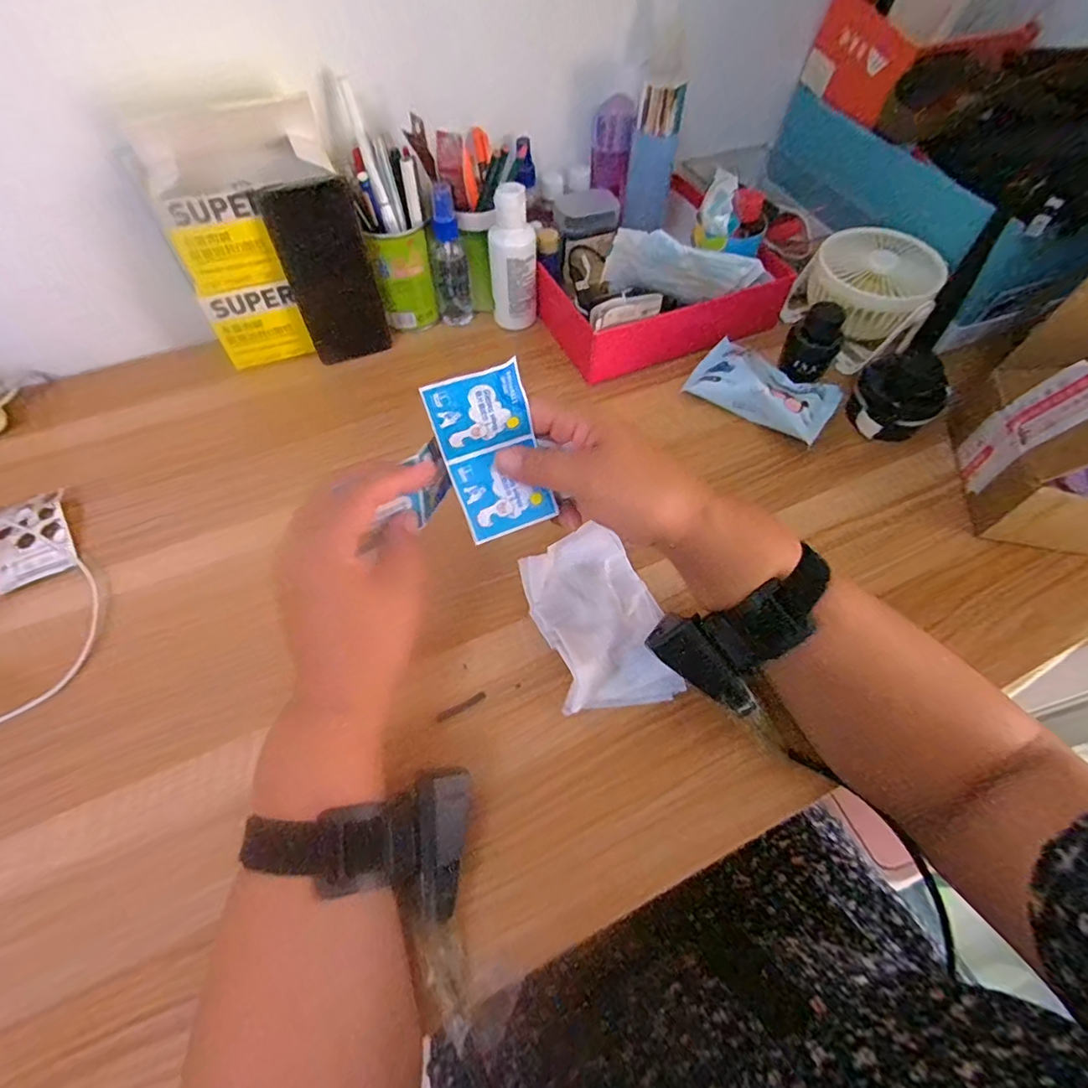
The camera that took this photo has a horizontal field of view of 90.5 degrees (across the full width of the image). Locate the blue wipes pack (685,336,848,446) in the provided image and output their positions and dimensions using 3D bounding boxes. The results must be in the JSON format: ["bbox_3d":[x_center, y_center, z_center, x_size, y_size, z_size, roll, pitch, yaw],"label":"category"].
[{"bbox_3d":[0.203,-0.147,0.494,0.124,0.028,0.079,32,62,17],"label":"blue wipes pack"}]

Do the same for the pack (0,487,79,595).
[{"bbox_3d":[-0.393,-0.006,0.412,0.054,0.009,0.075,-25,62,-17],"label":"pack"}]

